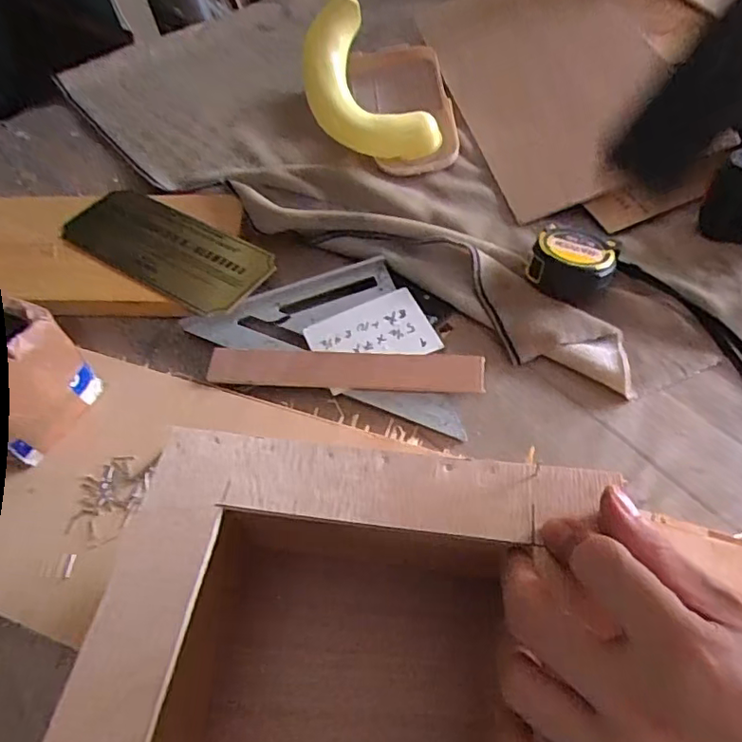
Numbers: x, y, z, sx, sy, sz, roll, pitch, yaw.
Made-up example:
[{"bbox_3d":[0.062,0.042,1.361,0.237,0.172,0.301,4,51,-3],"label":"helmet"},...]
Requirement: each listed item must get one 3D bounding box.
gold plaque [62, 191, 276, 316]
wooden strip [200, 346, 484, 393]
[{"bbox_3d":[-0.192,-0.116,0.542,0.218,0.009,0.087,28,64,23],"label":"gold plaque"},{"bbox_3d":[-0.022,-0.002,0.455,0.214,0.005,0.032,2,67,9],"label":"wooden strip"}]

